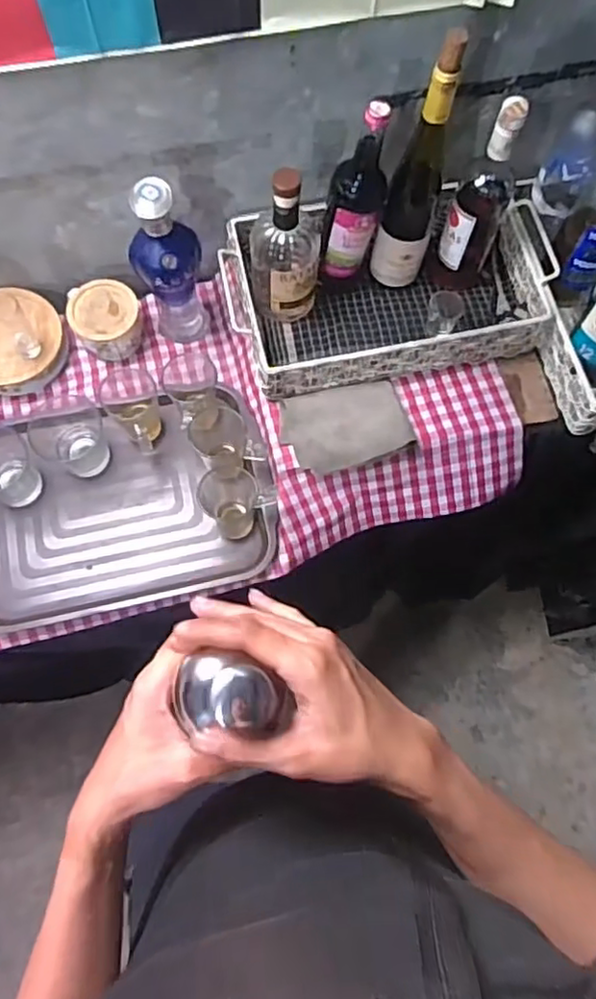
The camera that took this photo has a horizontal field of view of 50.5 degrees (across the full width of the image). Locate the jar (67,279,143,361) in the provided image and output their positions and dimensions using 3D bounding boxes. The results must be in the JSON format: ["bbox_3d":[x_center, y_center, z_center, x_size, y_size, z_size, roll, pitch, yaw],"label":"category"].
[{"bbox_3d":[-0.280,-0.262,0.935,0.097,0.079,0.102,0,72,-2],"label":"jar"}]

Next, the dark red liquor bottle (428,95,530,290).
[{"bbox_3d":[0.243,-0.395,0.838,0.075,0.288,0.082,0,72,-2],"label":"dark red liquor bottle"}]

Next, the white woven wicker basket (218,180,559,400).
[{"bbox_3d":[0.129,-0.295,0.914,0.445,0.091,0.253,-8,72,-4],"label":"white woven wicker basket"}]

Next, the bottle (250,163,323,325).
[{"bbox_3d":[-0.015,-0.323,0.837,0.092,0.238,0.074,0,72,-2],"label":"bottle"}]

